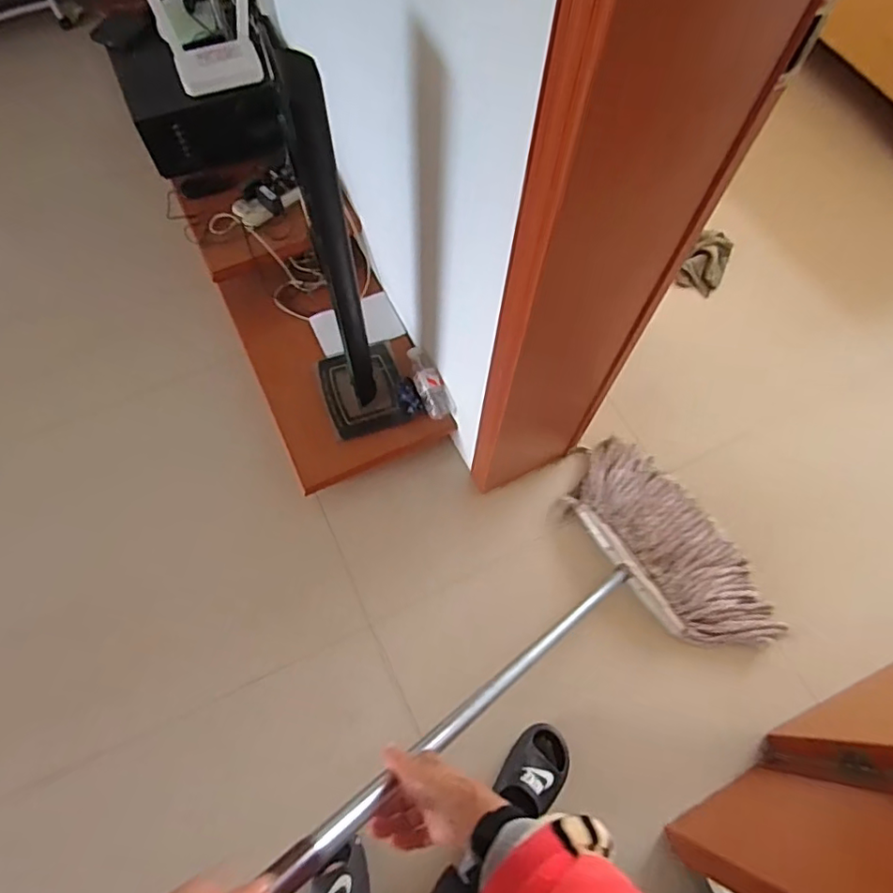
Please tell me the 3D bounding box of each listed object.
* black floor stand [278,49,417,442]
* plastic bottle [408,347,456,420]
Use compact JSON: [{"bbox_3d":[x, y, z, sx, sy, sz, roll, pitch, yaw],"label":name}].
[{"bbox_3d":[-0.181,-0.294,1.097,0.203,0.883,0.202,-16,69,-10],"label":"black floor stand"},{"bbox_3d":[-0.045,-0.159,1.423,0.068,0.063,0.190,-25,86,-13],"label":"plastic bottle"}]

